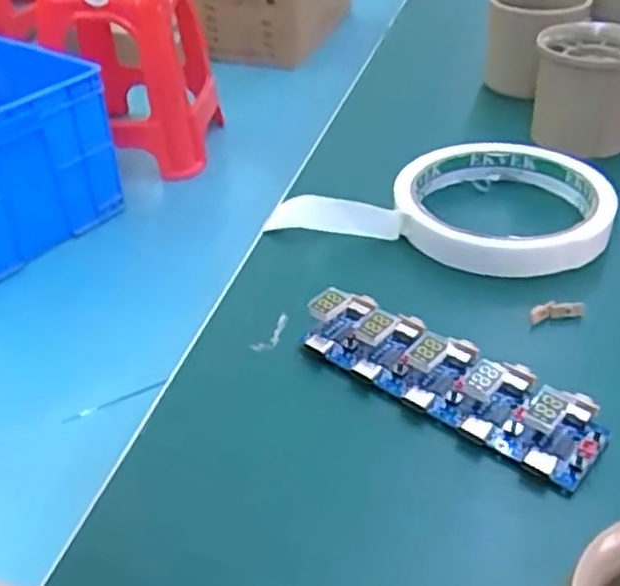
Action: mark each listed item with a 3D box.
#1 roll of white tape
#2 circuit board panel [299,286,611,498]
[{"bbox_3d":[0.059,-0.045,0.338,0.143,0.014,0.086,5,39,12],"label":"roll of white tape"},{"bbox_3d":[0.045,0.027,0.250,0.107,0.016,0.029,25,46,32],"label":"circuit board panel"}]

